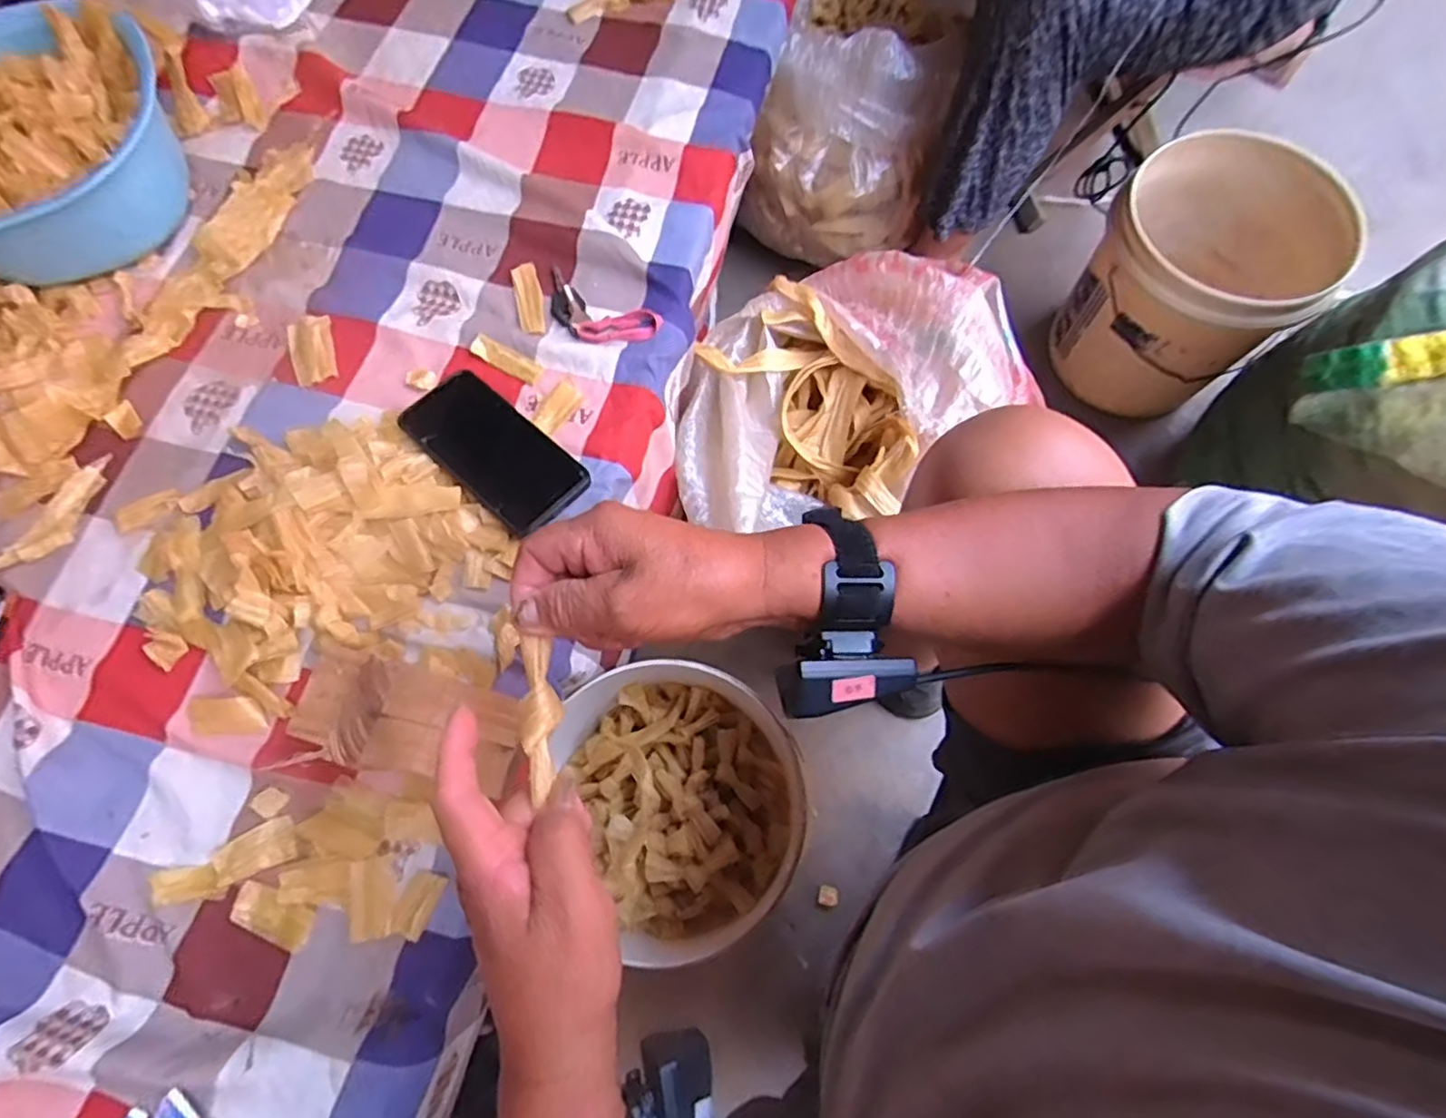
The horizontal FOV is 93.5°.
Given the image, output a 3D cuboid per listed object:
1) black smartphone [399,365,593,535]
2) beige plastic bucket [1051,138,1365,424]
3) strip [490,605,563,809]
[{"bbox_3d":[-0.194,-0.095,0.562,0.169,0.017,0.078,40,77,13],"label":"black smartphone"},{"bbox_3d":[0.611,-0.360,0.898,0.257,0.245,0.250,38,75,13],"label":"beige plastic bucket"},{"bbox_3d":[-0.092,0.069,0.334,0.022,0.010,0.091,-14,85,-3],"label":"strip"}]

